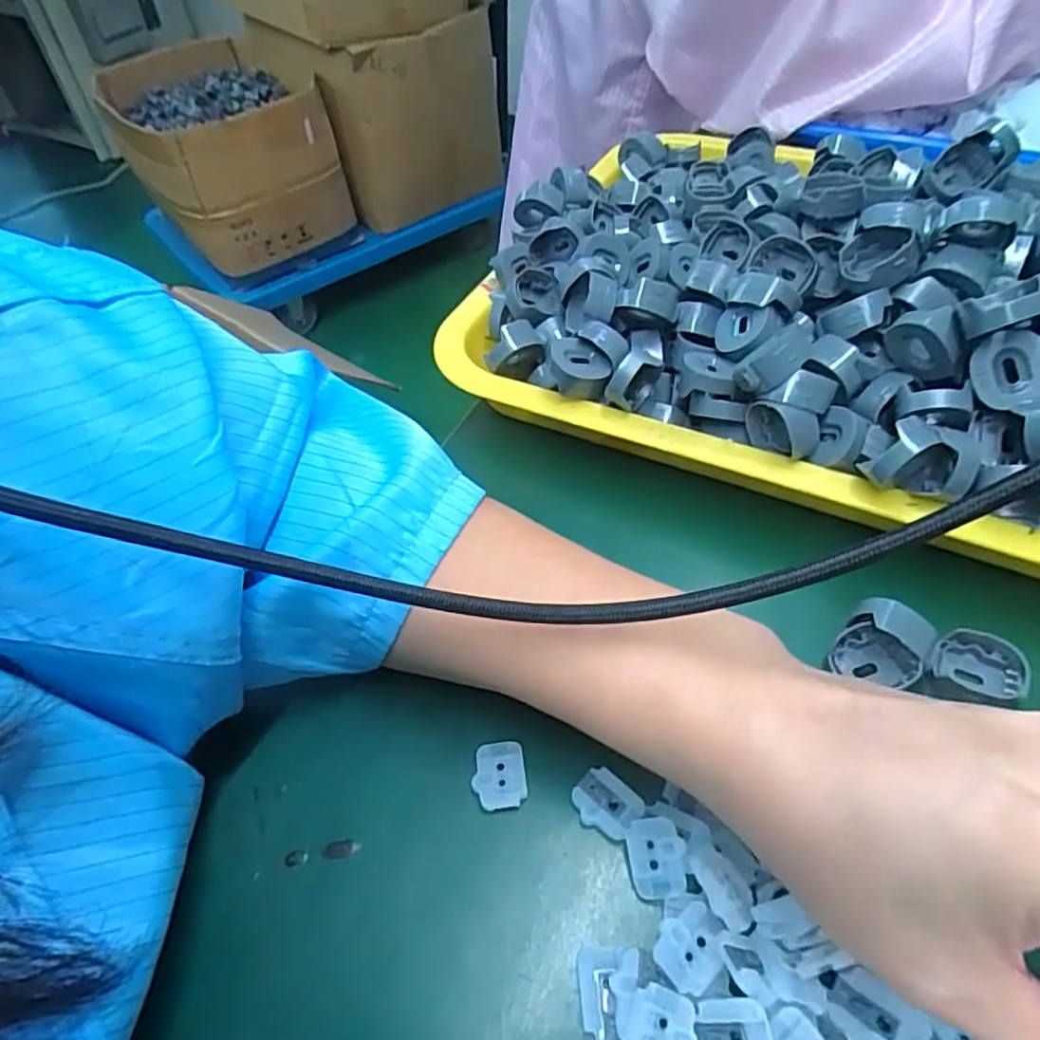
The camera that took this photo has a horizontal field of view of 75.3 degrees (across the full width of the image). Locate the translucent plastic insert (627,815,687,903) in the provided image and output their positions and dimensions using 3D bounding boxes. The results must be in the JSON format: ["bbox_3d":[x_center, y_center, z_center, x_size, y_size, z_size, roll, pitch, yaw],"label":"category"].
[{"bbox_3d":[0.040,0.100,0.199,0.016,0.007,0.020,1,54,3],"label":"translucent plastic insert"}]

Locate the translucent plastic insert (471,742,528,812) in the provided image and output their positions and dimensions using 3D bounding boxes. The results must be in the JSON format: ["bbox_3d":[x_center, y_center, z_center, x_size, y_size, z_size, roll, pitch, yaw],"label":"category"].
[{"bbox_3d":[-0.007,0.085,0.224,0.017,0.005,0.021,-7,54,-2],"label":"translucent plastic insert"}]

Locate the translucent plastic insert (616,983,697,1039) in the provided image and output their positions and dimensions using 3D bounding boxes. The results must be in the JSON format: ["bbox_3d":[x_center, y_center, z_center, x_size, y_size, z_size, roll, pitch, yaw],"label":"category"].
[{"bbox_3d":[0.034,0.130,0.170,0.019,0.006,0.021,12,56,11],"label":"translucent plastic insert"}]

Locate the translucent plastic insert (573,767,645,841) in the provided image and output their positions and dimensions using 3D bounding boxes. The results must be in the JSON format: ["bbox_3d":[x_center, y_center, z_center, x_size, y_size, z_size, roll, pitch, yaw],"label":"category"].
[{"bbox_3d":[0.027,0.091,0.216,0.021,0.004,0.015,34,62,24],"label":"translucent plastic insert"}]

